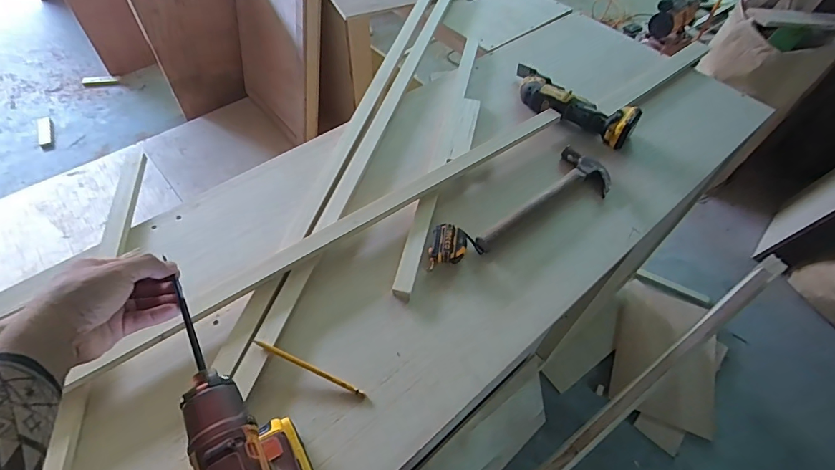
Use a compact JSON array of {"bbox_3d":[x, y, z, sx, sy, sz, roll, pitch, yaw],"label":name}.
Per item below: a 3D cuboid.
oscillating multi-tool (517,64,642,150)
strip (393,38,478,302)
[{"bbox_3d":[0.335,-0.297,0.958,0.303,0.062,0.103,40,61,23],"label":"oscillating multi-tool"},{"bbox_3d":[0.058,-0.201,0.893,0.033,0.019,0.748,12,54,6],"label":"strip"}]

